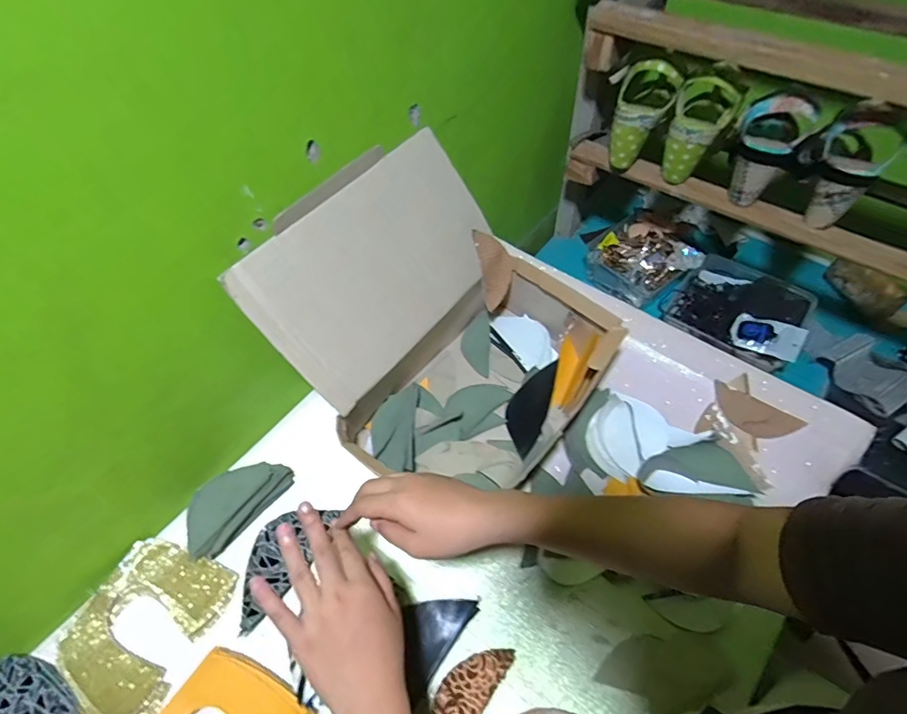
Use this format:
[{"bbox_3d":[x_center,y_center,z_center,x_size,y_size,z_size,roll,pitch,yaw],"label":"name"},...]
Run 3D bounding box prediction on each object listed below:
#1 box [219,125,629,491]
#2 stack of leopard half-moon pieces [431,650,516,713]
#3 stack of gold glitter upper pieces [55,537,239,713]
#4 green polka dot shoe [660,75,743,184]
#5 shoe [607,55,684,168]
[{"bbox_3d":[-0.011,-0.038,0.552,0.310,0.246,0.321,35,64,23],"label":"box"},{"bbox_3d":[0.010,0.336,0.459,0.046,0.024,0.113,29,61,20],"label":"stack of leopard half-moon pieces"},{"bbox_3d":[-0.339,0.289,0.501,0.135,0.026,0.162,18,58,14],"label":"stack of gold glitter upper pieces"},{"bbox_3d":[0.346,-0.318,0.659,0.080,0.127,0.070,19,58,15],"label":"green polka dot shoe"},{"bbox_3d":[0.269,-0.364,0.699,0.097,0.145,0.101,34,41,23],"label":"shoe"}]

